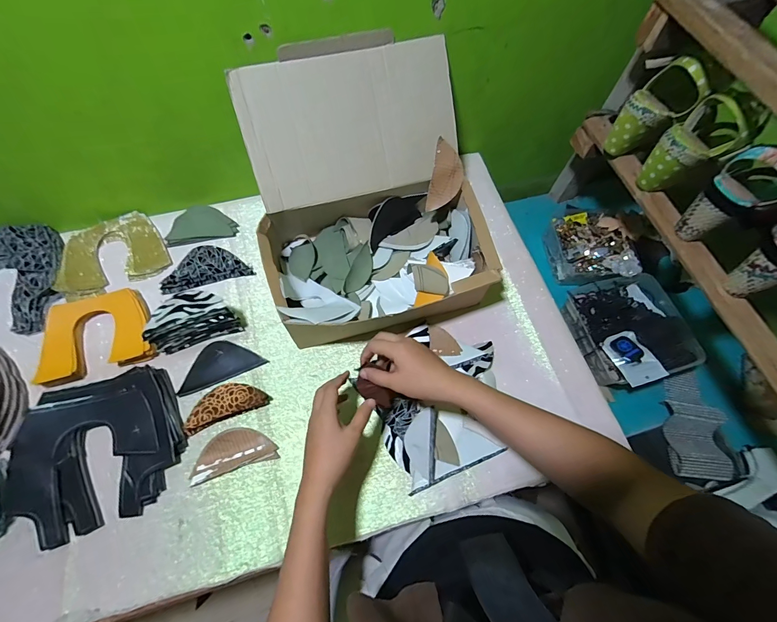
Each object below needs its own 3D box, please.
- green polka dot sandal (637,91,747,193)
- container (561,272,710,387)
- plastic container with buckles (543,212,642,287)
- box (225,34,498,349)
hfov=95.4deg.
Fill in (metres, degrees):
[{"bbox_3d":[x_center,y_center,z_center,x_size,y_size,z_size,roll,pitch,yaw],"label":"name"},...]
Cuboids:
[{"bbox_3d":[0.436,-0.232,0.510,0.074,0.130,0.081,-40,73,-18],"label":"green polka dot sandal"},{"bbox_3d":[0.465,0.028,0.682,0.196,0.063,0.212,-13,67,-8],"label":"container"},{"bbox_3d":[0.431,-0.140,0.757,0.145,0.077,0.179,-6,66,-5],"label":"plastic container with buckles"},{"bbox_3d":[-0.032,-0.164,0.542,0.335,0.236,0.343,-17,68,-9],"label":"box"}]

